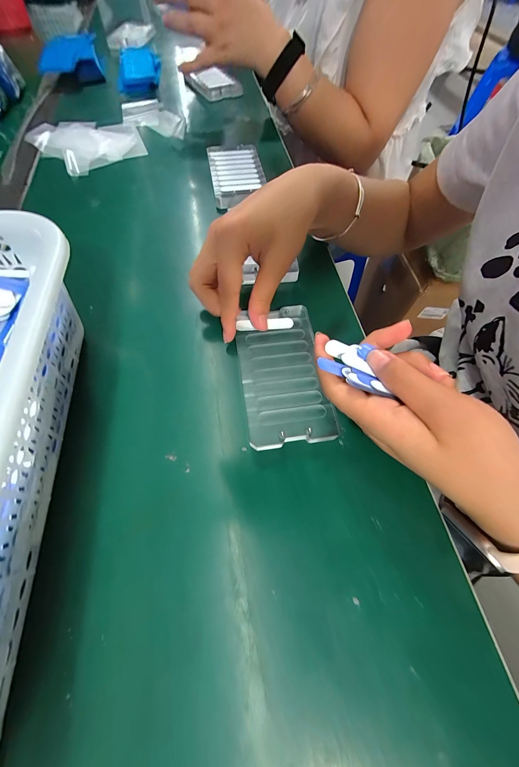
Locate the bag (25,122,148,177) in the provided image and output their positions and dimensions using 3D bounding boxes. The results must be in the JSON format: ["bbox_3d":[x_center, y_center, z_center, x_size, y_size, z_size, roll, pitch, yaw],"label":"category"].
[{"bbox_3d":[-0.248,-0.356,0.377,0.135,0.017,0.142,-37,70,-16],"label":"bag"}]

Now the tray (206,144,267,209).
[{"bbox_3d":[-0.030,-0.279,0.341,0.068,0.015,0.124,-9,65,-4],"label":"tray"}]

